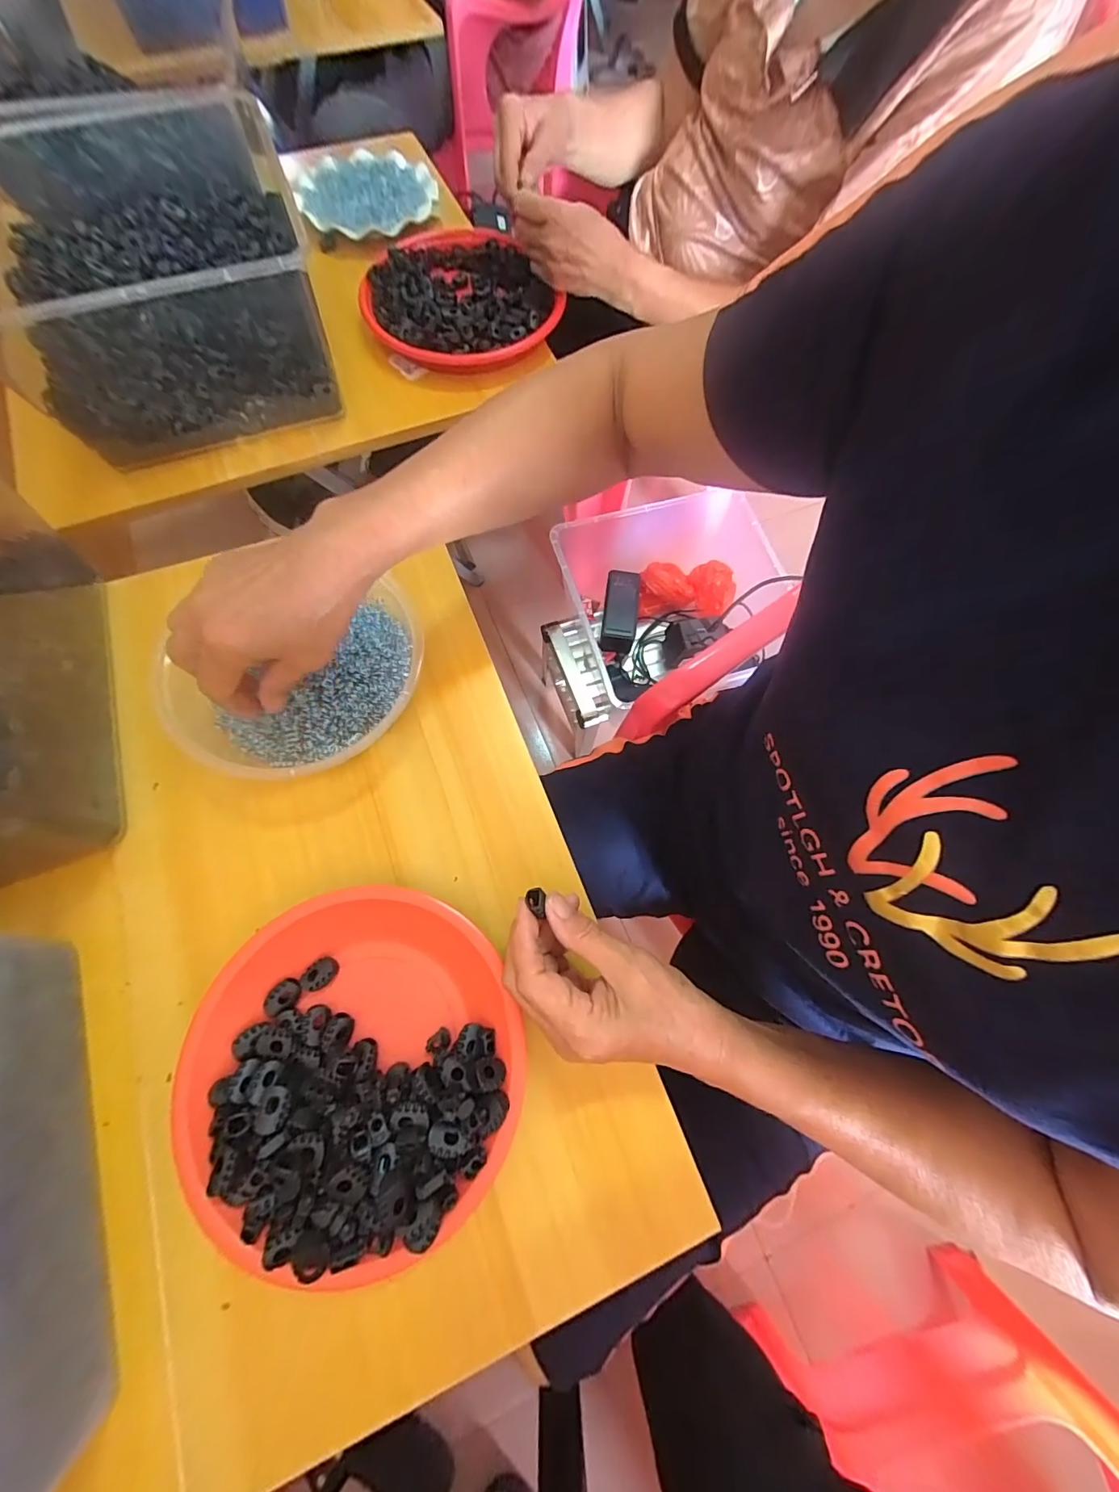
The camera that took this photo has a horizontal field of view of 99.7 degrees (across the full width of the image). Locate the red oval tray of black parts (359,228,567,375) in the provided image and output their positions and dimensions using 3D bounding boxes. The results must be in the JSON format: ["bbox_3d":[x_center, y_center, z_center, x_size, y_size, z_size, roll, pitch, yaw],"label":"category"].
[{"bbox_3d":[-0.131,-0.551,0.578,0.213,0.035,0.251,-25,74,-10],"label":"red oval tray of black parts"}]

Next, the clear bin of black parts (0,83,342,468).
[{"bbox_3d":[-0.419,-0.505,0.490,0.276,0.129,0.377,-21,73,-9],"label":"clear bin of black parts"}]

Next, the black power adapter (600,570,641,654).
[{"bbox_3d":[0.097,-0.215,0.750,0.055,0.030,0.130,7,71,0],"label":"black power adapter"}]

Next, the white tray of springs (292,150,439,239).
[{"bbox_3d":[-0.266,-0.771,0.653,0.182,0.013,0.179,-11,72,-6],"label":"white tray of springs"}]

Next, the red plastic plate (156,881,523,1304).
[{"bbox_3d":[-0.124,0.187,0.283,0.195,0.037,0.189,0,61,0],"label":"red plastic plate"}]

